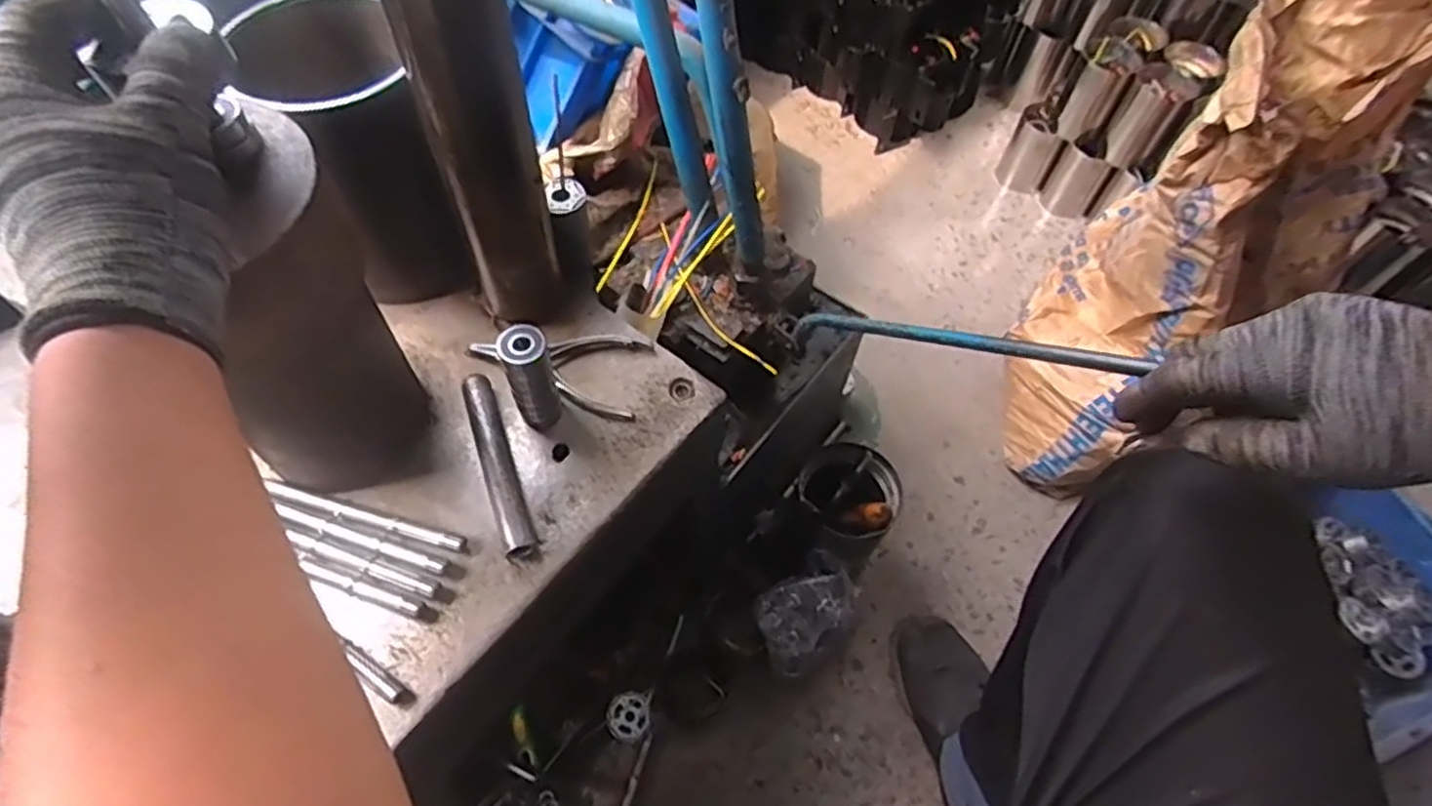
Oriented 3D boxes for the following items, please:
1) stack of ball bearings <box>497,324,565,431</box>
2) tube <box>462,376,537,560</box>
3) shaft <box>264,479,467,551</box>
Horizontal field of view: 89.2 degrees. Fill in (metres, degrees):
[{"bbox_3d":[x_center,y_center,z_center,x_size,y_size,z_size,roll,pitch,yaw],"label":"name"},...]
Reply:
[{"bbox_3d":[-0.128,-0.017,0.508,0.033,0.079,0.033,-14,60,-11],"label":"stack of ball bearings"},{"bbox_3d":[-0.155,0.040,0.511,0.020,0.019,0.145,-17,61,-13],"label":"tube"},{"bbox_3d":[-0.234,0.074,0.483,0.139,0.011,0.014,14,59,6],"label":"shaft"}]

